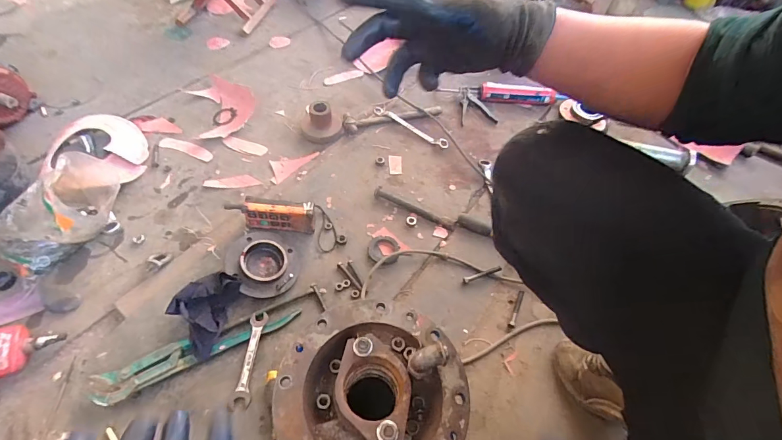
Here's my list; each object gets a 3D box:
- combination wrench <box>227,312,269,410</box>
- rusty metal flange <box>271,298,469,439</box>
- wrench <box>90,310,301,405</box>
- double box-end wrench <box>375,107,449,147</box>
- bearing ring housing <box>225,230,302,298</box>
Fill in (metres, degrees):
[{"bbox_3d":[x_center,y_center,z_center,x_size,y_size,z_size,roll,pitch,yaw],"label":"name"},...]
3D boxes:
[{"bbox_3d":[-0.272,0.265,0.740,0.038,0.008,0.176,4,53,-1],"label":"combination wrench"},{"bbox_3d":[-0.022,0.218,0.489,0.230,0.100,0.234,35,59,20],"label":"rusty metal flange"},{"bbox_3d":[-0.366,0.252,0.746,0.376,0.023,0.063,-19,57,-17],"label":"wrench"},{"bbox_3d":[0.058,-0.284,1.168,0.266,0.023,0.037,29,57,17],"label":"double box-end wrench"},{"bbox_3d":[-0.277,0.087,0.846,0.161,0.037,0.161,14,53,-19],"label":"bearing ring housing"}]

